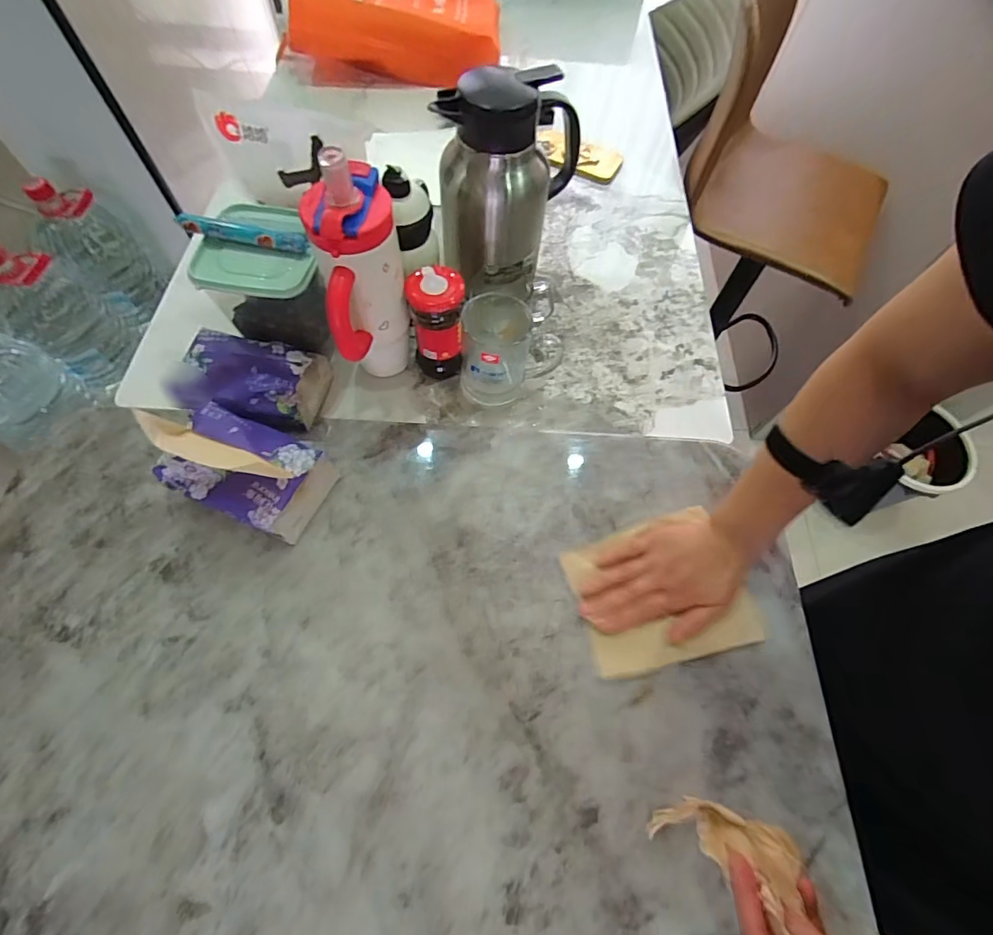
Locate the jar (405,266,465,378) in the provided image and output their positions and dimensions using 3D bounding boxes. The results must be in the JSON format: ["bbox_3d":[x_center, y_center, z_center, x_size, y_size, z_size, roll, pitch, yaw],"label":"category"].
[{"bbox_3d":[-0.071,-0.170,0.575,0.062,0.140,0.056,2,65,-2],"label":"jar"}]

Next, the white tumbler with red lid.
[{"bbox_3d":[-0.141,-0.192,0.511,0.082,0.245,0.120,-9,66,-7],"label":"white tumbler with red lid"}]

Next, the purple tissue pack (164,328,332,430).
[{"bbox_3d":[-0.287,-0.104,0.563,0.155,0.073,0.100,6,65,0],"label":"purple tissue pack"}]

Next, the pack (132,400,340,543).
[{"bbox_3d":[-0.264,-0.007,0.484,0.149,0.129,0.099,23,67,8],"label":"pack"}]

